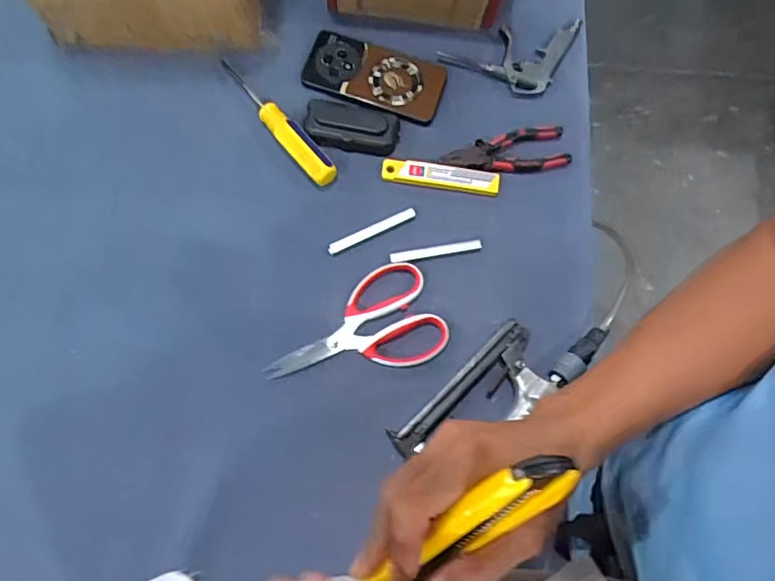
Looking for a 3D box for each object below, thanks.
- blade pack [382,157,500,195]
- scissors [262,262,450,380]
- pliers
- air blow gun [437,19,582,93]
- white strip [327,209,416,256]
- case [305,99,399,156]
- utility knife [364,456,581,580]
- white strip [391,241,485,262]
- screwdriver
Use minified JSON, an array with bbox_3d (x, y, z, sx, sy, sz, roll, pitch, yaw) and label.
[{"bbox_3d":[0.061,-0.132,0.603,0.133,0.014,0.027,9,75,-1],"label":"blade pack"},{"bbox_3d":[-0.035,0.049,0.554,0.183,0.013,0.106,-25,78,-9],"label":"scissors"},{"bbox_3d":[0.140,-0.160,0.613,0.148,0.015,0.048,-10,76,-6],"label":"pliers"},{"bbox_3d":[0.157,-0.282,0.645,0.182,0.023,0.085,-10,76,-6],"label":"air blow gun"},{"bbox_3d":[-0.017,-0.067,0.583,0.104,0.004,0.012,-24,78,-9],"label":"white strip"},{"bbox_3d":[-0.042,-0.190,0.613,0.109,0.027,0.054,10,75,-1],"label":"case"},{"bbox_3d":[0.039,0.130,0.281,0.135,0.017,0.025,-42,75,15],"label":"utility knife"},{"bbox_3d":[0.054,-0.044,0.583,0.103,0.006,0.010,-10,76,-6],"label":"white strip"},{"bbox_3d":[-0.126,-0.194,0.607,0.029,0.026,0.190,-39,80,-12],"label":"screwdriver"}]

